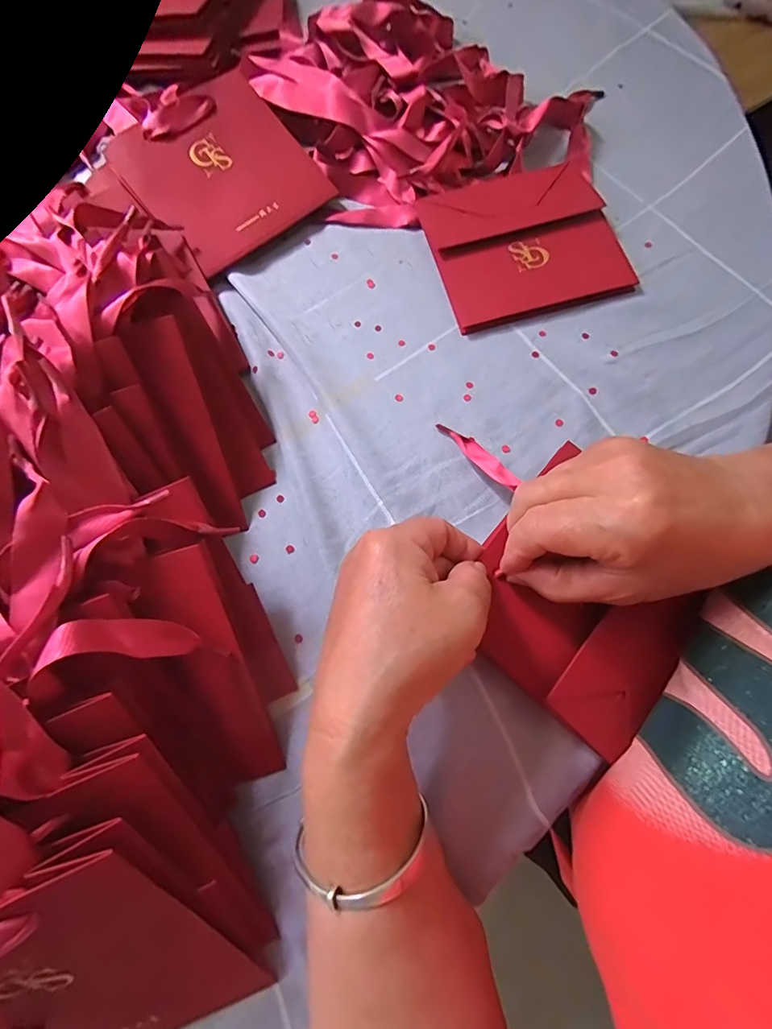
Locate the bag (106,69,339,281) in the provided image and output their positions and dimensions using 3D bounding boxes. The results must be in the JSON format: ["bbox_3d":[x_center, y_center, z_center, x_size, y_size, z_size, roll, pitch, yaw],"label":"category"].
[{"bbox_3d":[-0.139,-0.295,0.386,0.140,0.009,0.142,-40,90,-11],"label":"bag"}]

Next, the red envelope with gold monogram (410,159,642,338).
[{"bbox_3d":[0.108,-0.221,0.359,0.135,0.018,0.143,-16,70,0],"label":"red envelope with gold monogram"}]

